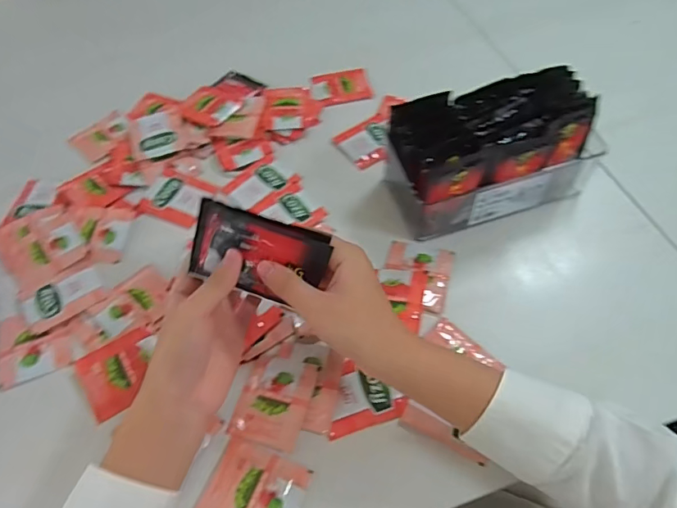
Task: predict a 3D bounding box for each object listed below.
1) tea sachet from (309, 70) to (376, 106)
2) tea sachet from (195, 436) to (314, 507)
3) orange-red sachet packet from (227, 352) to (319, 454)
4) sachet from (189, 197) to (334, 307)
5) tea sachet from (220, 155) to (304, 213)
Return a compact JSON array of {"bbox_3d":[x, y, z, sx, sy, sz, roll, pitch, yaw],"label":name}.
[{"bbox_3d":[0.003,-0.229,0.648,0.082,0.007,0.066,-11,56,-7],"label":"tea sachet"},{"bbox_3d":[-0.068,0.189,0.374,0.076,0.005,0.065,17,61,14],"label":"tea sachet"},{"bbox_3d":[-0.056,0.126,0.412,0.061,0.007,0.075,12,59,11],"label":"orange-red sachet packet"},{"bbox_3d":[-0.061,0.002,0.364,0.101,0.064,0.009,17,22,-5],"label":"sachet"},{"bbox_3d":[-0.088,-0.081,0.550,0.057,0.004,0.074,37,67,24],"label":"tea sachet"}]

